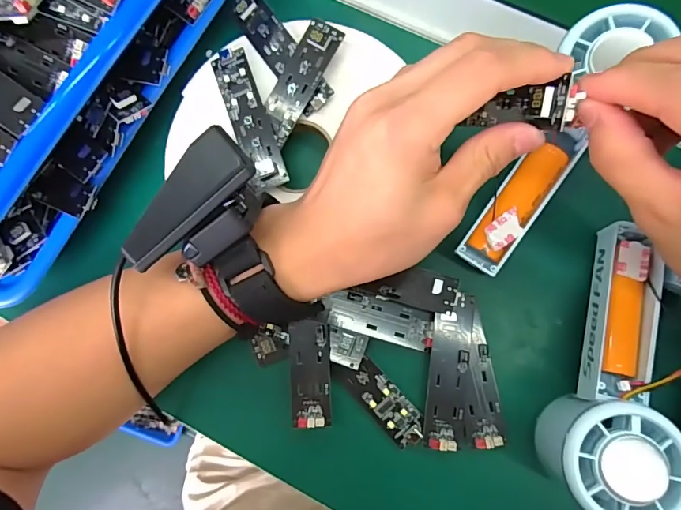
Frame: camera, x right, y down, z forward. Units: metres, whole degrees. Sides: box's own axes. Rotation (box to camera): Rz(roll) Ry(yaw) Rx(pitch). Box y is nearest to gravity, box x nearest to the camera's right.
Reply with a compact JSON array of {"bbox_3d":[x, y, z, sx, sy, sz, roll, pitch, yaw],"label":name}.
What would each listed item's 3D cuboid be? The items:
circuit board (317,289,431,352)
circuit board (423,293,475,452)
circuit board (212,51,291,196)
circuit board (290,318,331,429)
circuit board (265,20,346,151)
[{"bbox_3d":[0.024,0.039,0.271,0.066,0.004,0.023,15,86,-4],"label":"circuit board"},{"bbox_3d":[0.065,0.070,0.267,0.023,0.007,0.090,6,86,6],"label":"circuit board"},{"bbox_3d":[-0.057,-0.085,0.282,0.023,0.008,0.090,-20,84,4],"label":"circuit board"},{"bbox_3d":[-0.017,0.071,0.264,0.023,0.005,0.060,-2,81,-3],"label":"circuit board"},{"bbox_3d":[-0.027,-0.108,0.275,0.025,0.008,0.074,34,100,14],"label":"circuit board"}]

